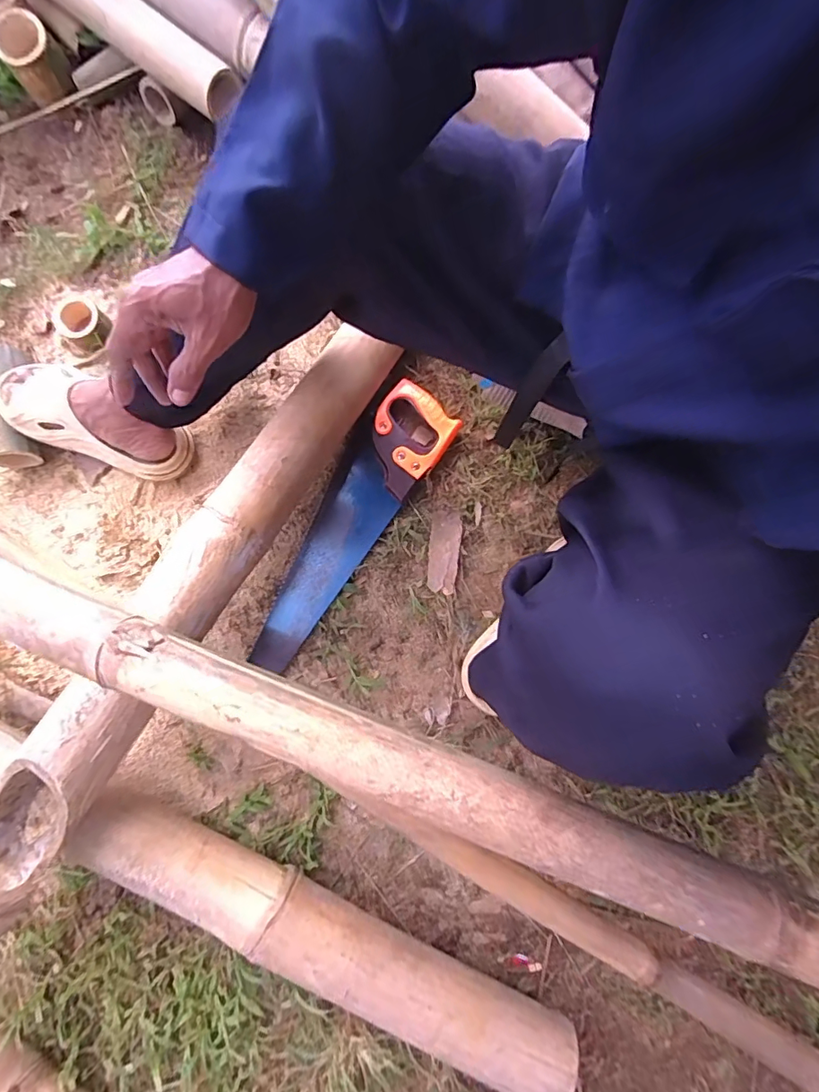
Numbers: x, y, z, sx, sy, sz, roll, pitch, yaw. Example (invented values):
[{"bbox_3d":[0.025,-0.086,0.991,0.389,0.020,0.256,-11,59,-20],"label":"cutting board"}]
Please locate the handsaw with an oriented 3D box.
[{"bbox_3d":[-0.092,-0.035,0.696,0.109,0.030,0.426,36,84,6],"label":"handsaw"}]

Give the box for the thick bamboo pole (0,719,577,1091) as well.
[{"bbox_3d":[-0.213,0.386,0.575,0.851,0.096,0.078,25,83,5],"label":"thick bamboo pole"}]

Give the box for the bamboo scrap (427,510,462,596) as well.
[{"bbox_3d":[0.048,0.007,0.699,0.040,0.008,0.113,6,82,2],"label":"bamboo scrap"}]

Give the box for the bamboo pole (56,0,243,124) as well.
[{"bbox_3d":[-0.474,-0.803,0.727,0.521,0.085,0.075,37,84,6],"label":"bamboo pole"}]

